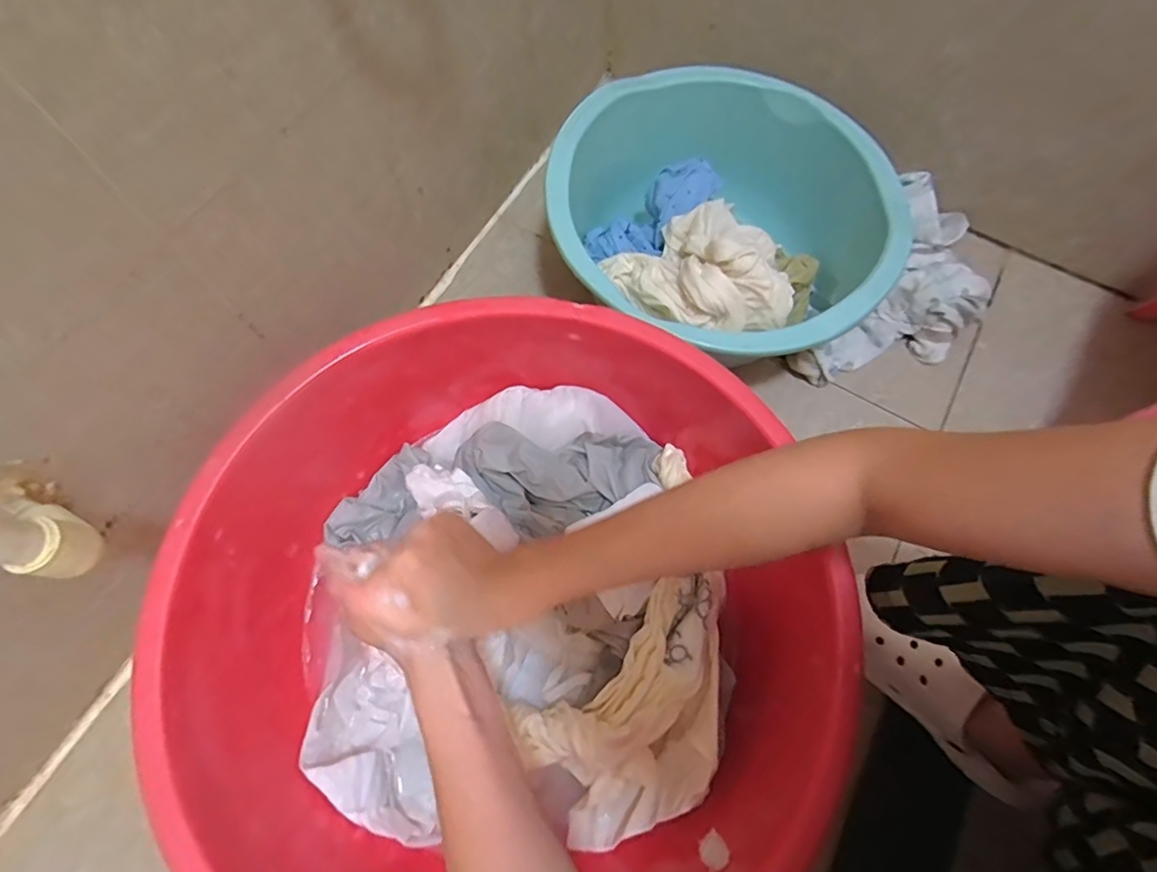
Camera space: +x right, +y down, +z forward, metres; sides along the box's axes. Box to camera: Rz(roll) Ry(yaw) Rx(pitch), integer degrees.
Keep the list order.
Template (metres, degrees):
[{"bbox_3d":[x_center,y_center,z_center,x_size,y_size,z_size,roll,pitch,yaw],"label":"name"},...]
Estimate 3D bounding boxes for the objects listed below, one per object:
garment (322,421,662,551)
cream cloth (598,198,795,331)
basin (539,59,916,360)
[{"bbox_3d":[-0.022,0.045,0.549,0.201,0.060,0.118,1,69,0],"label":"garment"},{"bbox_3d":[0.131,-0.170,0.559,0.140,0.073,0.173,-37,74,-13],"label":"cream cloth"},{"bbox_3d":[0.155,-0.231,0.627,0.341,0.157,0.334,0,69,-1],"label":"basin"}]

